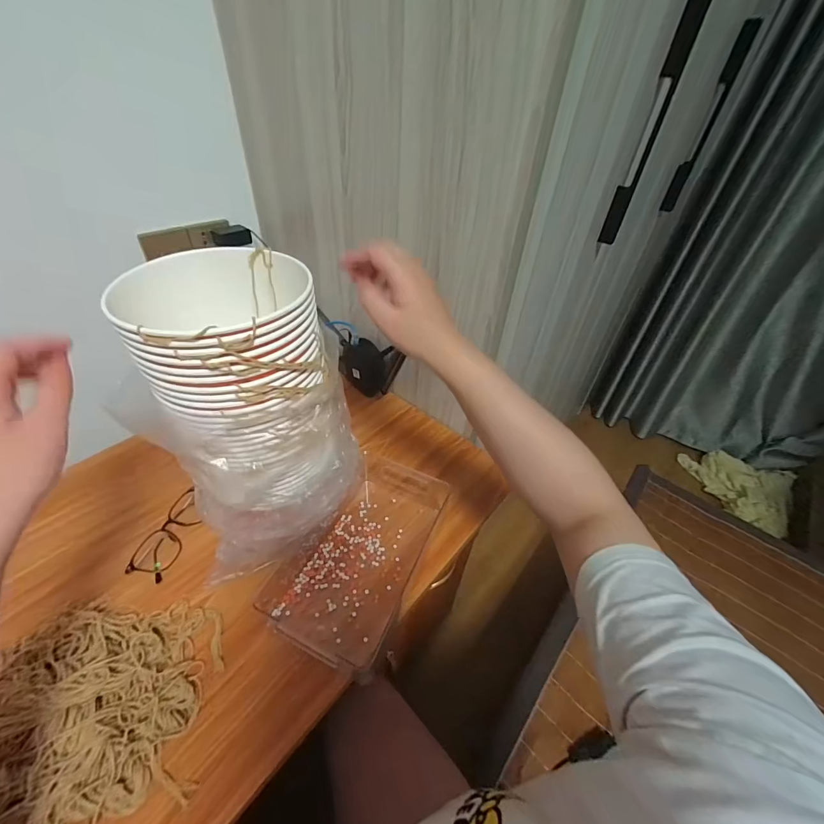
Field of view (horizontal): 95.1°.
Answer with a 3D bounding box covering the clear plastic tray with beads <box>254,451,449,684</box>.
[{"bbox_3d":[-0.065,0.177,0.530,0.171,0.057,0.281,21,44,19],"label":"clear plastic tray with beads"}]

